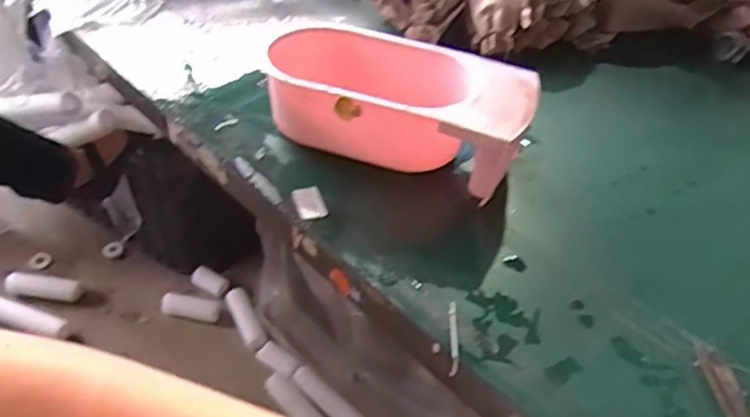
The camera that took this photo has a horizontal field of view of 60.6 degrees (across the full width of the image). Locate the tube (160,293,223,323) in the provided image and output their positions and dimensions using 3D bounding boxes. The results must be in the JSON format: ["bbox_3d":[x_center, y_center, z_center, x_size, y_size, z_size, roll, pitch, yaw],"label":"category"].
[{"bbox_3d":[-0.415,0.222,1.450,0.133,0.034,0.050,11,43,6],"label":"tube"}]

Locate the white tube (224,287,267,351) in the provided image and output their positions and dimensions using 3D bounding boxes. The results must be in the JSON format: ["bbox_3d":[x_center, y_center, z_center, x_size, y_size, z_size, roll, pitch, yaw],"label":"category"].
[{"bbox_3d":[-0.279,0.235,1.381,0.051,0.040,0.152,-21,68,-26],"label":"white tube"}]

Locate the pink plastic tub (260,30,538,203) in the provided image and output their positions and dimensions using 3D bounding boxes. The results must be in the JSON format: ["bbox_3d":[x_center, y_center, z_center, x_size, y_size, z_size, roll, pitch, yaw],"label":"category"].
[{"bbox_3d":[0.020,-0.107,0.708,0.291,0.100,0.148,16,44,11],"label":"pink plastic tub"}]

